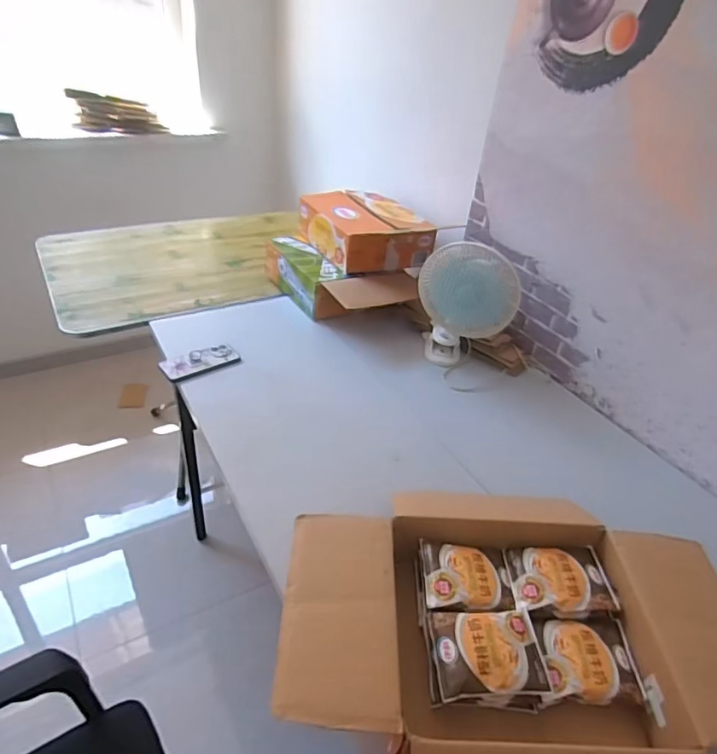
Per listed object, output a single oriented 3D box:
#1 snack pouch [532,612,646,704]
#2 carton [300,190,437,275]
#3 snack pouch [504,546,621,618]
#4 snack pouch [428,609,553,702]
[{"bbox_3d":[0.290,0.358,0.683,0.121,0.020,0.106,5,36,-4],"label":"snack pouch"},{"bbox_3d":[0.016,-0.414,1.491,0.272,0.112,0.321,-17,43,-30],"label":"carton"},{"bbox_3d":[0.282,0.279,0.745,0.133,0.027,0.098,4,36,-5],"label":"snack pouch"},{"bbox_3d":[0.162,0.338,0.659,0.133,0.017,0.097,1,36,-8],"label":"snack pouch"}]

